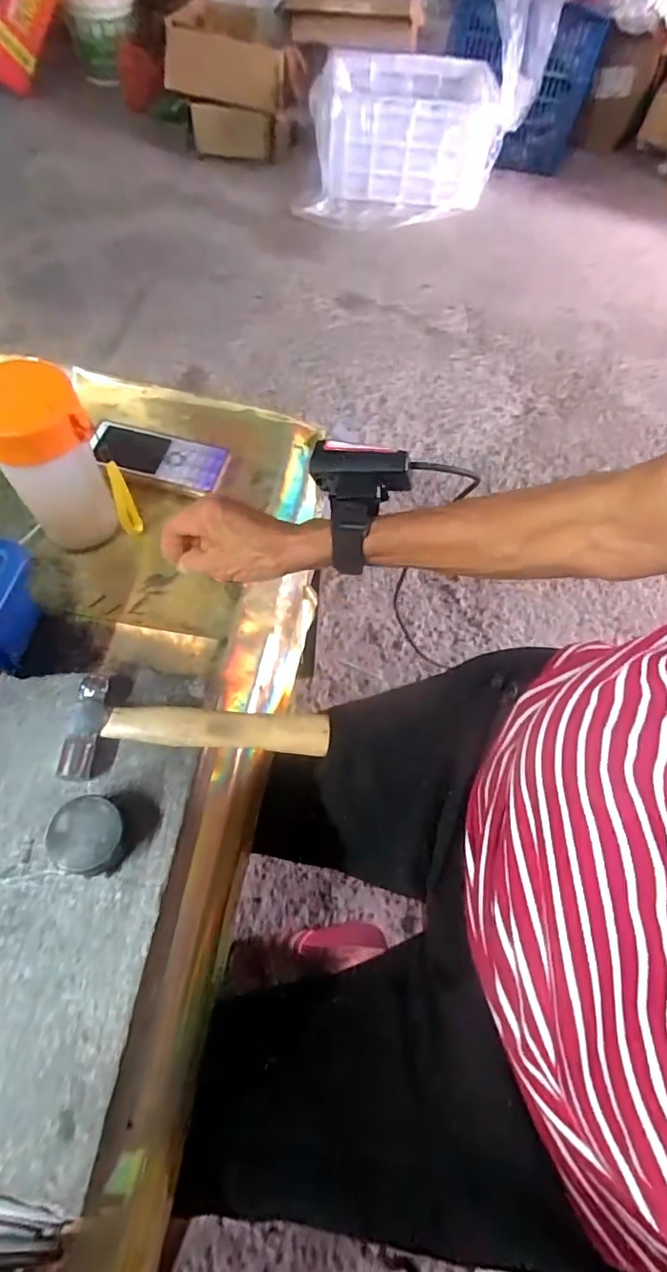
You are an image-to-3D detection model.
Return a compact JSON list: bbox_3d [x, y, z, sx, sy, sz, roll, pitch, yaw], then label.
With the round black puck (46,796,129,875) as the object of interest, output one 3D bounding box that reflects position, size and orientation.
[{"bbox_3d":[-0.128,0.106,0.290,0.037,0.021,0.037,1,62,-3],"label":"round black puck"}]

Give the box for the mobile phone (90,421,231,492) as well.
[{"bbox_3d":[-0.157,-0.160,0.485,0.120,0.012,0.050,14,62,4],"label":"mobile phone"}]

